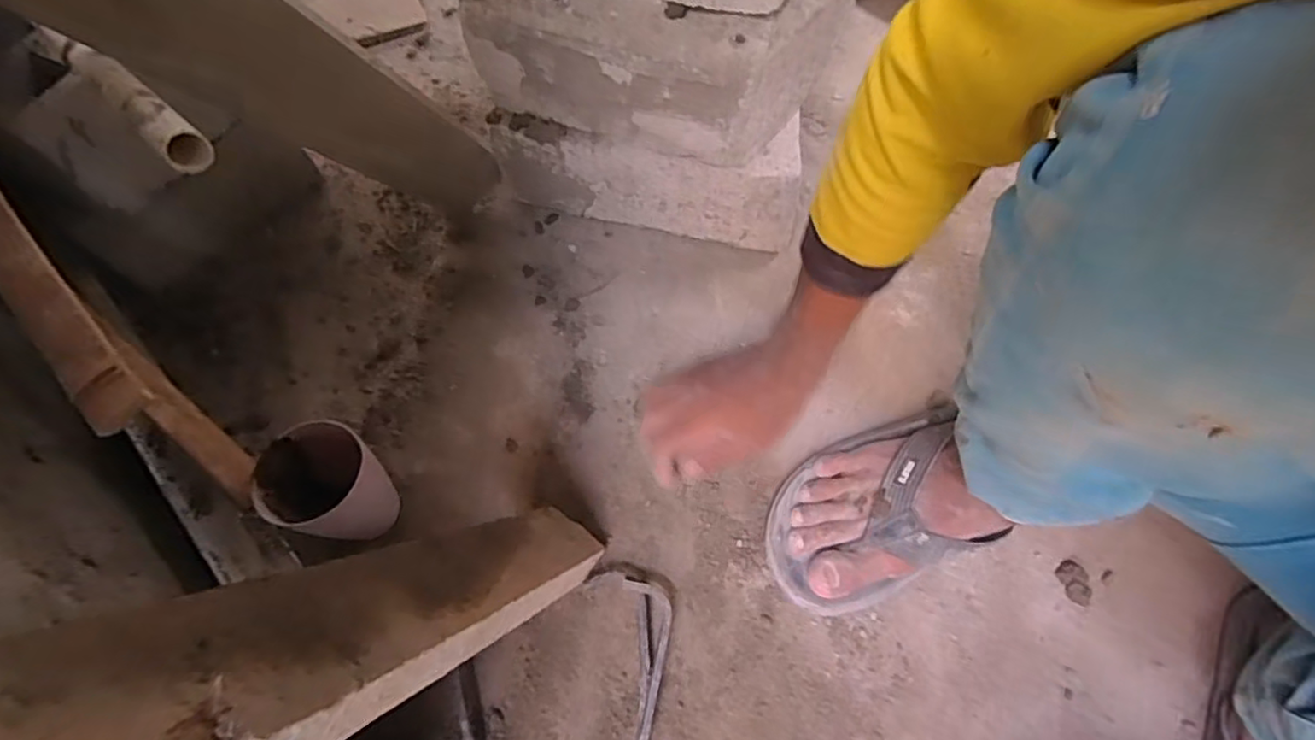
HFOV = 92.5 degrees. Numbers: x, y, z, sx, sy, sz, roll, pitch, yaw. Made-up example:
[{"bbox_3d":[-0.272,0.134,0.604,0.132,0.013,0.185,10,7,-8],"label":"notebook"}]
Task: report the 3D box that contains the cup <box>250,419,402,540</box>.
[{"bbox_3d":[-0.237,0.089,0.472,0.072,0.091,0.073,-1,64,1],"label":"cup"}]

